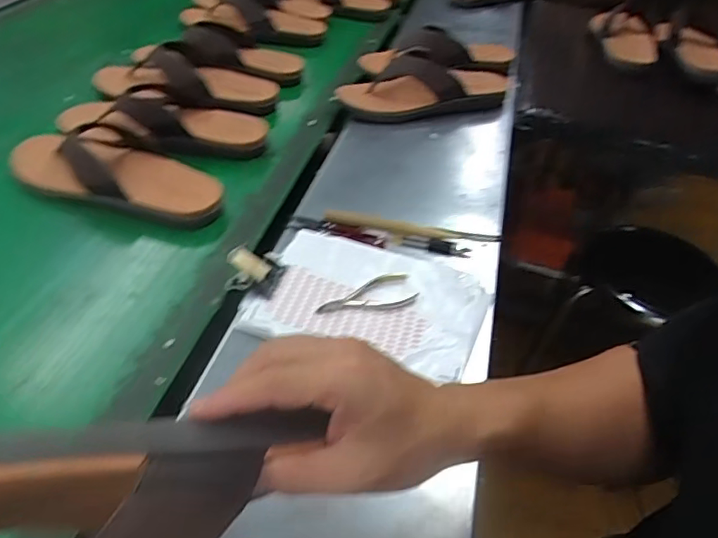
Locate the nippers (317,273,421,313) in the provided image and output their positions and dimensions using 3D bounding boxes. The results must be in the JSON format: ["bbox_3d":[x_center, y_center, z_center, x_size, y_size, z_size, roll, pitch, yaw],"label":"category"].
[{"bbox_3d":[0.007,0.025,0.548,0.099,0.009,0.041,-6,44,-11],"label":"nippers"}]

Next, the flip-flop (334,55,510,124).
[{"bbox_3d":[0.113,-0.284,0.858,0.289,0.076,0.099,-7,44,-12],"label":"flip-flop"}]

